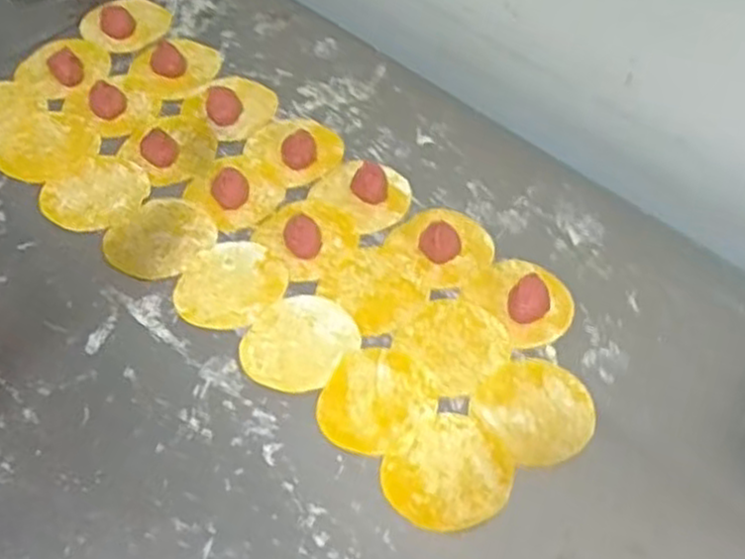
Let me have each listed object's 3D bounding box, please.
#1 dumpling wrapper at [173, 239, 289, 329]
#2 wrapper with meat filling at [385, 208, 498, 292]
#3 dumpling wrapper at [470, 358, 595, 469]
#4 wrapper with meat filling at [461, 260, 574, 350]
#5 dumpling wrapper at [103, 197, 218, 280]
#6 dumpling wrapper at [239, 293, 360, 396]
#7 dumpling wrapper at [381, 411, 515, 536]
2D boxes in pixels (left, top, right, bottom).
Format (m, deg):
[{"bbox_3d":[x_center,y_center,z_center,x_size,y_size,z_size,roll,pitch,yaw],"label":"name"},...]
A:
[{"bbox_3d":[-0.117,0.004,0.641,0.090,0.004,0.077,-37,65,-26],"label":"dumpling wrapper"},{"bbox_3d":[0.060,-0.032,0.663,0.084,0.020,0.082,2,55,-3],"label":"wrapper with meat filling"},{"bbox_3d":[0.124,0.097,0.586,0.080,0.004,0.081,2,55,-3],"label":"dumpling wrapper"},{"bbox_3d":[0.125,0.014,0.633,0.071,0.026,0.079,-29,62,-22],"label":"wrapper with meat filling"},{"bbox_3d":[-0.180,-0.036,0.667,0.077,0.004,0.086,36,60,19],"label":"dumpling wrapper"},{"bbox_3d":[-0.057,0.048,0.609,0.075,0.004,0.087,34,60,18],"label":"dumpling wrapper"},{"bbox_3d":[0.055,0.135,0.554,0.082,0.004,0.087,2,55,-3],"label":"dumpling wrapper"}]

